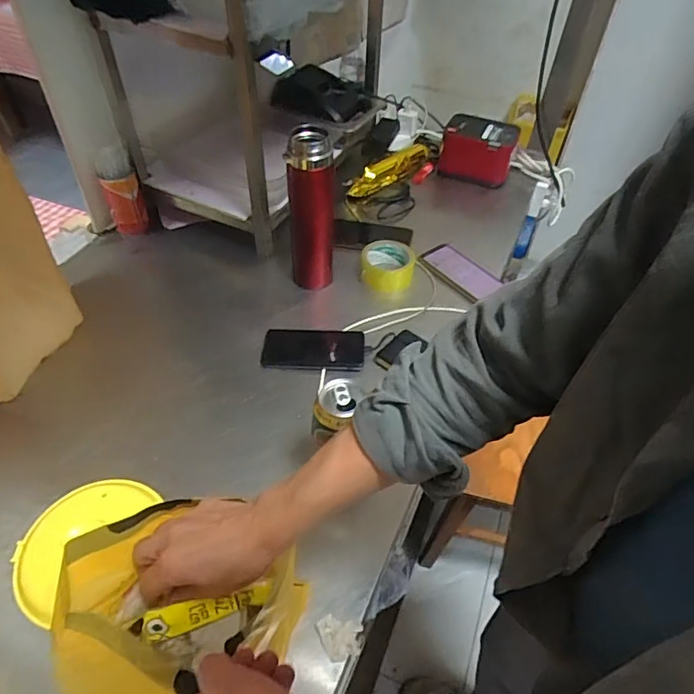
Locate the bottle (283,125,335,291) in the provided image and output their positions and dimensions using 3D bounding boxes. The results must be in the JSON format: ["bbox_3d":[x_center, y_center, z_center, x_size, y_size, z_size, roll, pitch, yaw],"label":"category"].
[{"bbox_3d":[-0.057,-0.219,0.855,0.076,0.274,0.068,3,48,0],"label":"bottle"}]

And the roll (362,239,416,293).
[{"bbox_3d":[0.076,-0.148,0.939,0.094,0.053,0.094,1,48,-1],"label":"roll"}]

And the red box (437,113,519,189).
[{"bbox_3d":[0.296,-0.446,1.161,0.157,0.108,0.115,14,49,10],"label":"red box"}]

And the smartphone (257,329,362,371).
[{"bbox_3d":[-0.054,0.004,0.822,0.160,0.017,0.079,3,48,0],"label":"smartphone"}]

